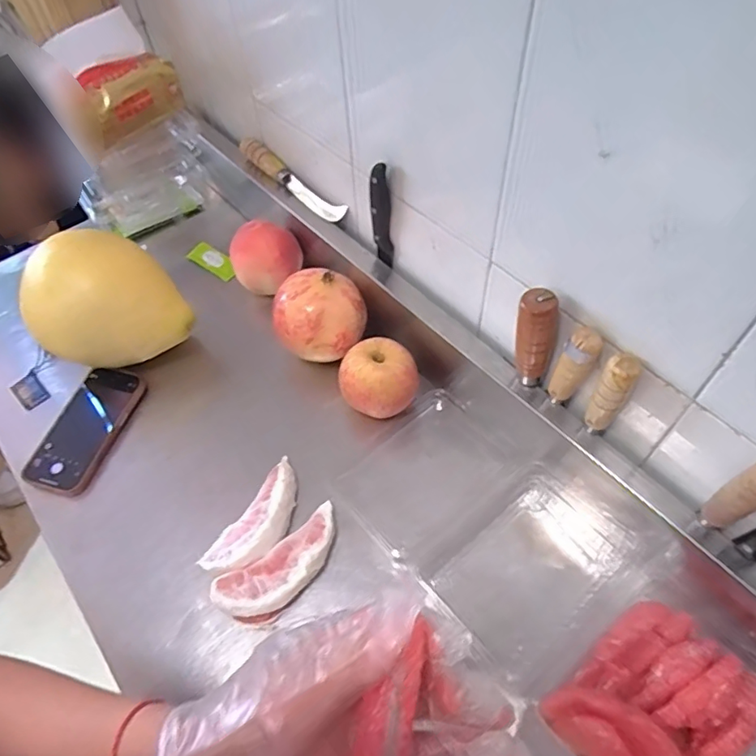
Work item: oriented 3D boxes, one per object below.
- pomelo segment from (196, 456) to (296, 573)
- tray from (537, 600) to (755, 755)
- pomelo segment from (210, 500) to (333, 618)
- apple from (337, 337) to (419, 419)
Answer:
[{"bbox_3d":[-0.115,0.139,0.527,0.054,0.028,0.123,27,61,20],"label":"pomelo segment"},{"bbox_3d":[0.218,0.255,0.421,0.143,0.042,0.111,-36,60,-19],"label":"tray"},{"bbox_3d":[-0.085,0.176,0.500,0.126,0.028,0.057,-33,60,-18],"label":"pomelo segment"},{"bbox_3d":[-0.001,0.004,0.593,0.076,0.074,0.078,-2,55,2],"label":"apple"}]

